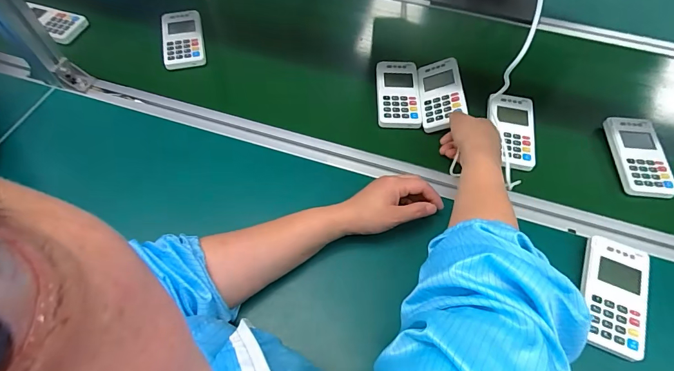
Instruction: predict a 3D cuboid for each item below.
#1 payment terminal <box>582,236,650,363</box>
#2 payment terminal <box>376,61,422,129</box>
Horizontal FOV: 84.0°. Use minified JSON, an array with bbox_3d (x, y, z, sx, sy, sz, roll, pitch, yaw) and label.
[{"bbox_3d":[0.342,0.137,0.467,0.073,0.026,0.136,21,62,13],"label":"payment terminal"},{"bbox_3d":[0.103,-0.156,0.632,0.071,0.016,0.131,2,59,2],"label":"payment terminal"}]

